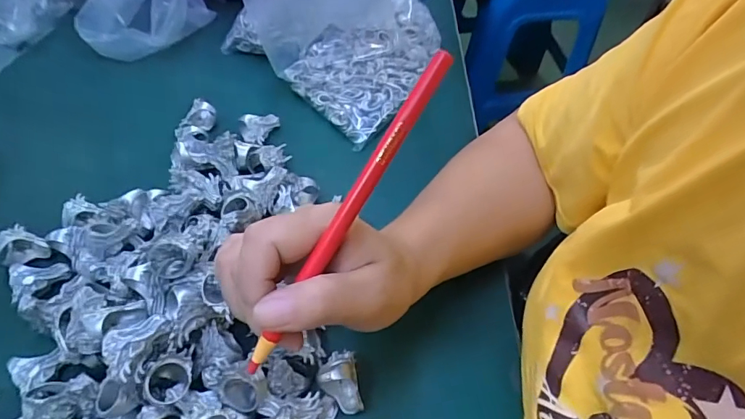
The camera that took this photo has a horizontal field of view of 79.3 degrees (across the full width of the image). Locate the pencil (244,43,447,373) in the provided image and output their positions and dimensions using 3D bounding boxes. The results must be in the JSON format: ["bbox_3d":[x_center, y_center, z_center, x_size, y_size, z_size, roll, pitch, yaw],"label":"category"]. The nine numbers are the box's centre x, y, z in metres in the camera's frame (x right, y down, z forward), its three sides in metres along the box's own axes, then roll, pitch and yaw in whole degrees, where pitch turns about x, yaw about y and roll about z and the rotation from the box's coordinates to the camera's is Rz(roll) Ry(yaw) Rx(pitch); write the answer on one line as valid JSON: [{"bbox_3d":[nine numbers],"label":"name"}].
[{"bbox_3d":[-0.012,0.001,0.205,0.009,0.006,0.166,33,92,17],"label":"pencil"}]

